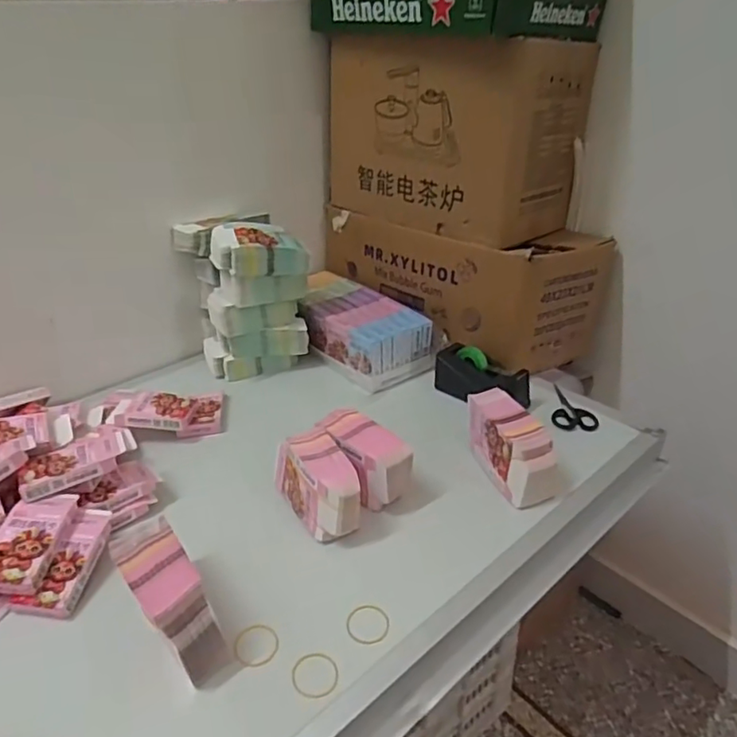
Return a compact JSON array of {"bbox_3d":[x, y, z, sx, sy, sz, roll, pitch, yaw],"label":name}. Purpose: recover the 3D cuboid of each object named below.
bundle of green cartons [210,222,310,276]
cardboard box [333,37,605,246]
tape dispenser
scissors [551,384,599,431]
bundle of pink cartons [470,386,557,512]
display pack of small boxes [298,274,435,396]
[{"bbox_3d":[-0.178,-0.191,0.943,0.144,0.072,0.086,-17,33,-23],"label":"bundle of green cartons"},{"bbox_3d":[0.163,-0.420,1.026,0.276,0.283,0.374,-23,36,-30],"label":"cardboard box"},{"bbox_3d":[0.184,0.018,0.958,0.165,0.076,0.046,17,36,30],"label":"tape dispenser"},{"bbox_3d":[0.318,0.059,0.913,0.064,0.014,0.119,2,31,8],"label":"scissors"},{"bbox_3d":[0.187,0.102,0.765,0.067,0.093,0.144,-11,32,-15],"label":"bundle of pink cartons"},{"bbox_3d":[-0.038,-0.082,1.082,0.148,0.091,0.317,-21,35,-29],"label":"display pack of small boxes"}]

